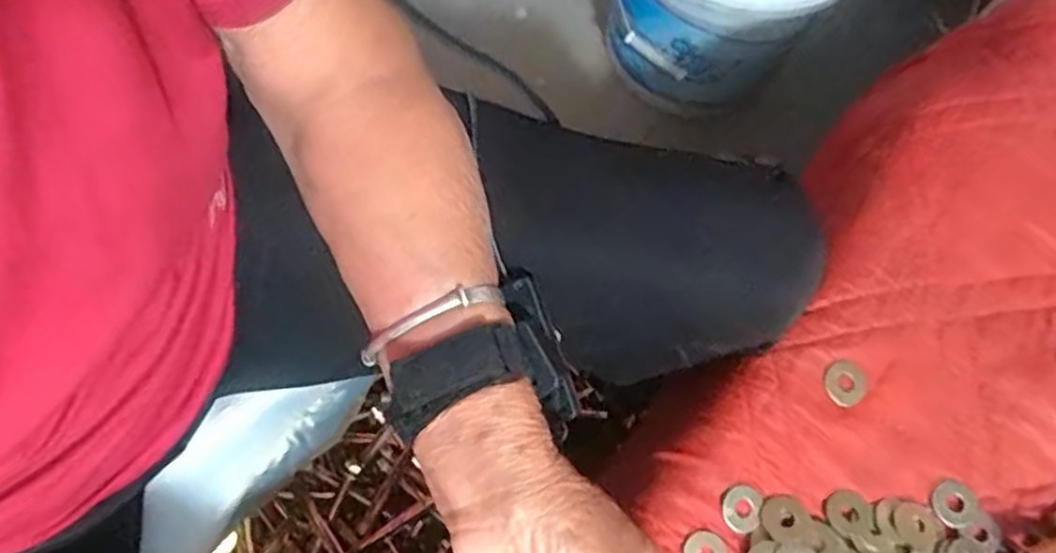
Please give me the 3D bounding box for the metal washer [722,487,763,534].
[{"bbox_3d":[0.103,0.113,0.347,0.019,0.004,0.021,20,80,-5],"label":"metal washer"}]

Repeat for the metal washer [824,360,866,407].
[{"bbox_3d":[0.162,0.055,0.366,0.020,0.004,0.021,1,73,-3],"label":"metal washer"}]

